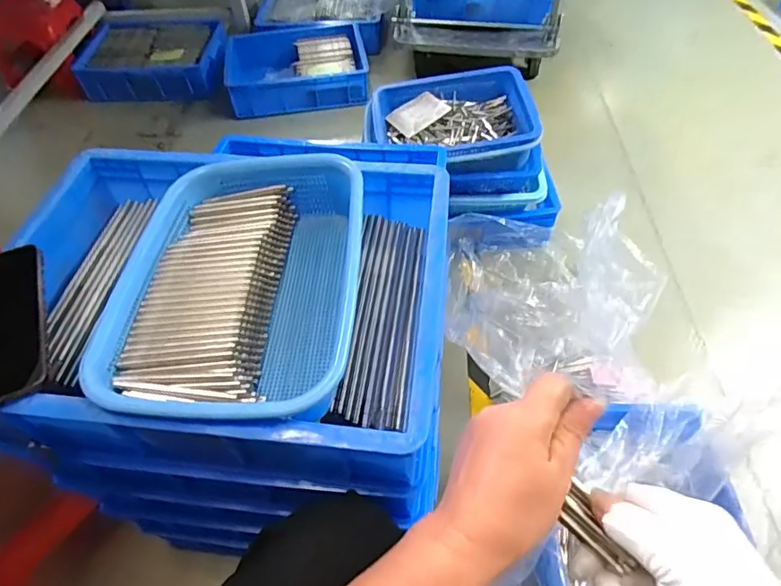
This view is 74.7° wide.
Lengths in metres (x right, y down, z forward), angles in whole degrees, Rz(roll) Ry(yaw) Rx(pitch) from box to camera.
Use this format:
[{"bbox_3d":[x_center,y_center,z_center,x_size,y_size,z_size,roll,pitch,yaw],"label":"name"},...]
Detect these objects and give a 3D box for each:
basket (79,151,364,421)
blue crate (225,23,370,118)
[{"bbox_3d":[-0.133,-0.008,0.482,0.210,0.090,0.297,4,52,6],"label":"basket"},{"bbox_3d":[-0.293,-0.702,1.616,0.431,0.118,0.338,-5,52,-1],"label":"blue crate"}]

